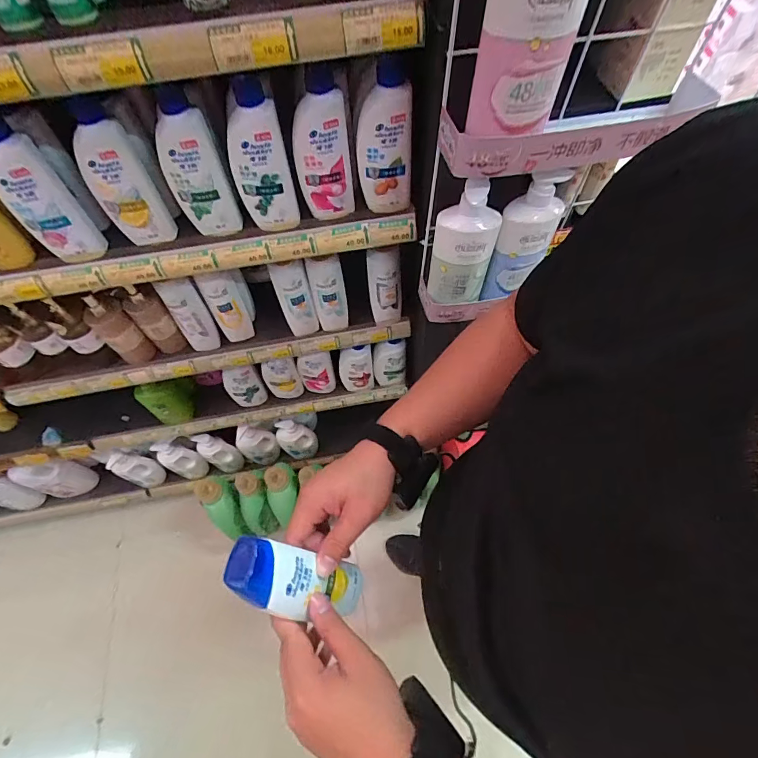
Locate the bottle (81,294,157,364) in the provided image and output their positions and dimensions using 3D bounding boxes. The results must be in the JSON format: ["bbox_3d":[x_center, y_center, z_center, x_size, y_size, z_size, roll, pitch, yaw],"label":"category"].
[{"bbox_3d":[-0.506,-0.096,0.830,0.063,0.161,0.062,39,69,19],"label":"bottle"}]

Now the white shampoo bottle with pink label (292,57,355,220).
[{"bbox_3d":[-0.079,-0.315,0.582,0.076,0.197,0.037,-16,63,-7],"label":"white shampoo bottle with pink label"}]

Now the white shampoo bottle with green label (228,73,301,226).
[{"bbox_3d":[-0.163,-0.295,0.581,0.079,0.191,0.040,-12,62,-5],"label":"white shampoo bottle with green label"}]

